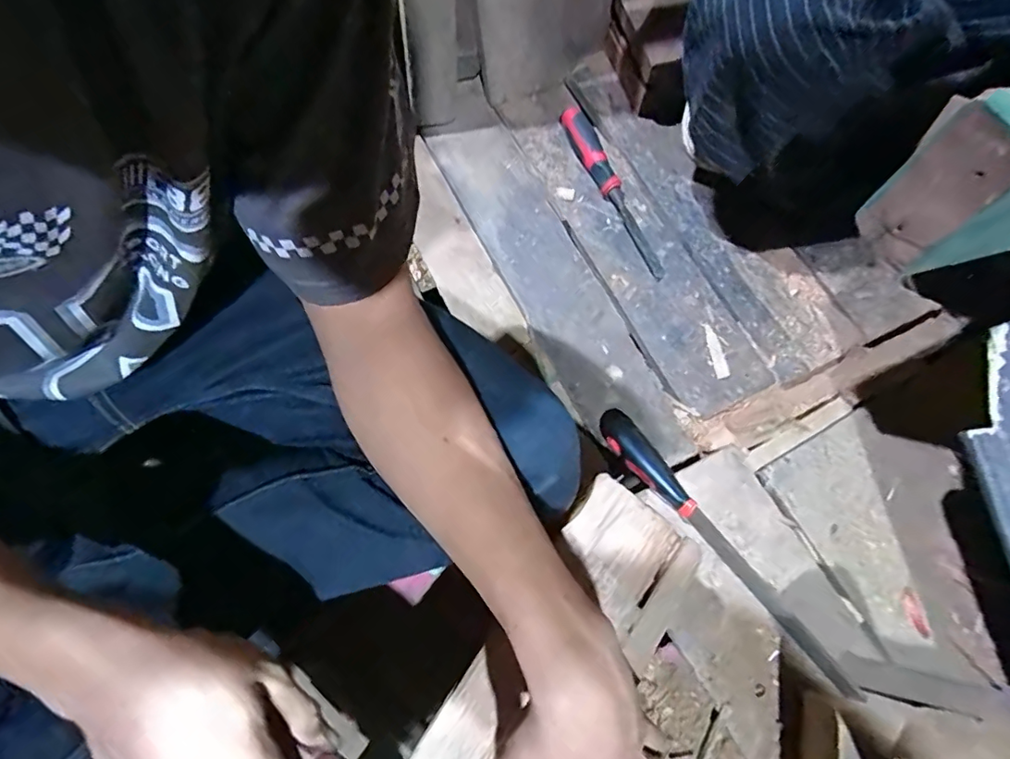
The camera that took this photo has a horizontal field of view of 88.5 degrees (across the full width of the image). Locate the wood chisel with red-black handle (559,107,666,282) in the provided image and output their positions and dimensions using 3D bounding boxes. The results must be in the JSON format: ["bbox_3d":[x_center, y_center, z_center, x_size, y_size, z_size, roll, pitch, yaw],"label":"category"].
[{"bbox_3d":[0.123,-0.224,0.608,0.033,0.018,0.243,-18,72,-6],"label":"wood chisel with red-black handle"}]

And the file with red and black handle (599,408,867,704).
[{"bbox_3d":[0.191,0.152,0.471,0.031,0.037,0.308,-36,75,-12],"label":"file with red and black handle"}]

